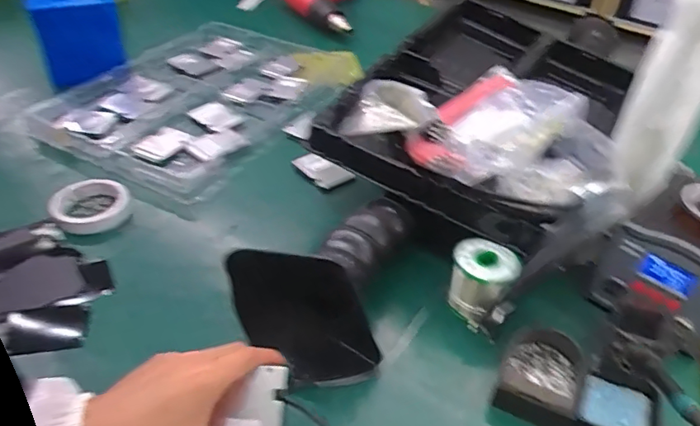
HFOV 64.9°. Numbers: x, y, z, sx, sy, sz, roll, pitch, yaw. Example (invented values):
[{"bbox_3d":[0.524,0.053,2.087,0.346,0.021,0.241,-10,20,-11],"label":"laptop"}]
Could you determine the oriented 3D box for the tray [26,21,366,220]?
[{"bbox_3d":[-0.249,-0.214,0.994,0.367,0.043,0.515,23,45,22],"label":"tray"}]

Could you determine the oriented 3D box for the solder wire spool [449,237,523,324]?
[{"bbox_3d":[0.147,0.076,0.617,0.068,0.070,0.065,1,41,-1],"label":"solder wire spool"}]

